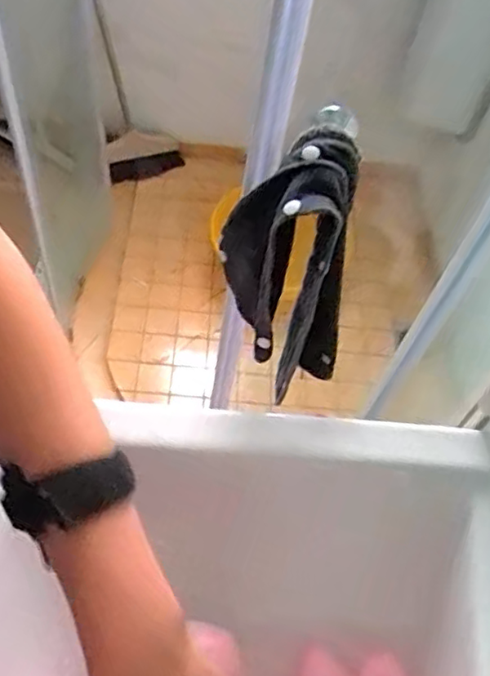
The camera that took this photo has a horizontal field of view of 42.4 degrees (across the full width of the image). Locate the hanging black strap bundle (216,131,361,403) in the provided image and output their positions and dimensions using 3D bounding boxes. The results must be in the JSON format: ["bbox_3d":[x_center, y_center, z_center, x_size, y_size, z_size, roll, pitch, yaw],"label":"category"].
[{"bbox_3d":[0.036,-0.043,0.543,0.117,0.289,0.070,15,56,2],"label":"hanging black strap bundle"}]

